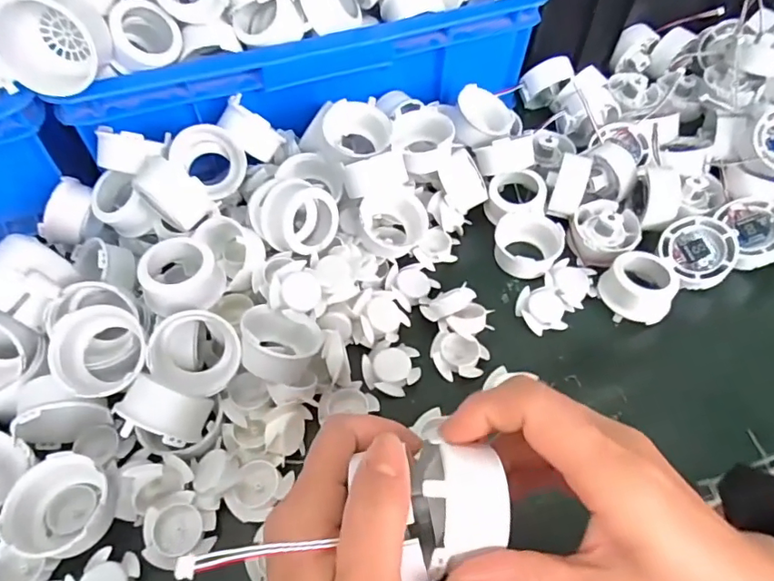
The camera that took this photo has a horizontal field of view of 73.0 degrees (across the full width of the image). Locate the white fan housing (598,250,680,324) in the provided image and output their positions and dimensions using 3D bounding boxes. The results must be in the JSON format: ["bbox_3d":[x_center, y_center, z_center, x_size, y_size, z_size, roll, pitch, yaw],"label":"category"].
[{"bbox_3d":[0.199,-0.003,0.409,0.058,0.033,0.051,-31,62,-21],"label":"white fan housing"}]

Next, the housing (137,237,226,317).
[{"bbox_3d":[-0.137,-0.013,0.348,0.048,0.022,0.049,-8,56,-7],"label":"housing"}]

